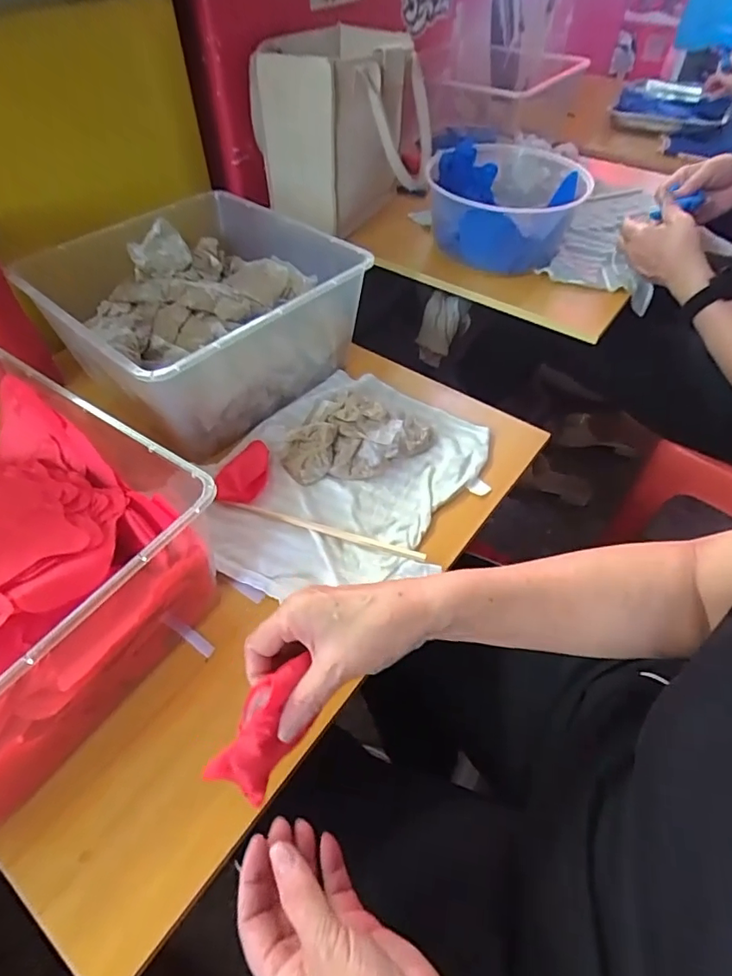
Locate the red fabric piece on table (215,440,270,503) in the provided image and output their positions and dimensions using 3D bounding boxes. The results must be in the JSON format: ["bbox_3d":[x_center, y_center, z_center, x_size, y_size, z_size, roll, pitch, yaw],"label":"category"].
[{"bbox_3d":[-0.124,-0.018,0.541,0.042,0.017,0.087,13,50,9],"label":"red fabric piece on table"}]

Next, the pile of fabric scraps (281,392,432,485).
[{"bbox_3d":[-0.010,-0.058,0.567,0.160,0.046,0.093,-17,52,-16],"label":"pile of fabric scraps"}]

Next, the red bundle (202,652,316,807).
[{"bbox_3d":[-0.066,0.149,0.330,0.034,0.022,0.091,20,81,14],"label":"red bundle"}]

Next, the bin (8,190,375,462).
[{"bbox_3d":[-0.199,-0.212,0.620,0.307,0.129,0.293,36,57,25],"label":"bin"}]

